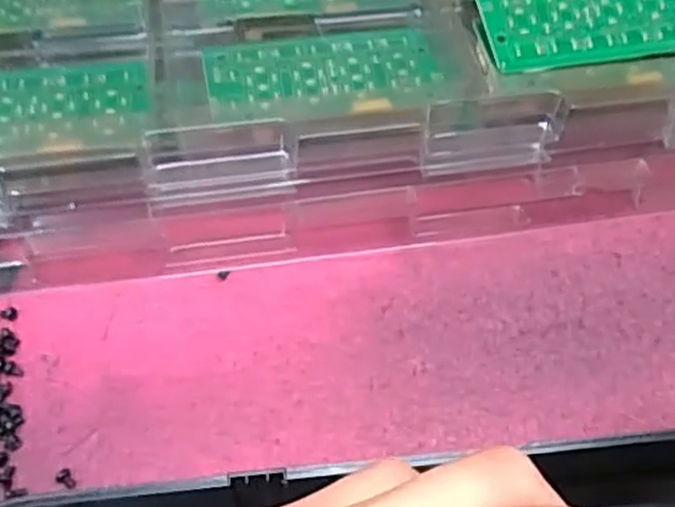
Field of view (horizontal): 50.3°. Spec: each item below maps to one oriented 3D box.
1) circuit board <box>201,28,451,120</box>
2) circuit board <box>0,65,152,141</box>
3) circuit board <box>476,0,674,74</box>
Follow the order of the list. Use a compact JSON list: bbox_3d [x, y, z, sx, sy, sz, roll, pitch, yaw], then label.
[{"bbox_3d":[-0.005,-0.074,0.289,0.094,0.004,0.047,-11,58,-11],"label":"circuit board"},{"bbox_3d":[-0.119,-0.057,0.271,0.093,0.004,0.038,-5,57,-7],"label":"circuit board"},{"bbox_3d":[0.108,-0.101,0.304,0.093,0.011,0.047,-6,57,-8],"label":"circuit board"}]

